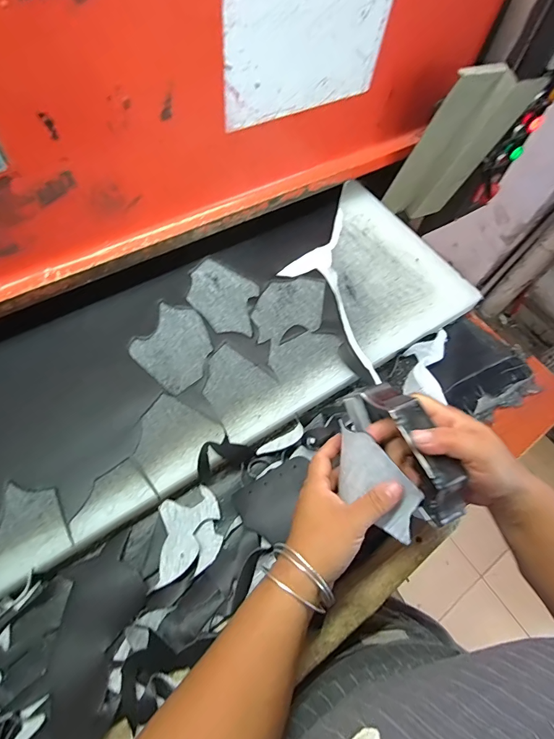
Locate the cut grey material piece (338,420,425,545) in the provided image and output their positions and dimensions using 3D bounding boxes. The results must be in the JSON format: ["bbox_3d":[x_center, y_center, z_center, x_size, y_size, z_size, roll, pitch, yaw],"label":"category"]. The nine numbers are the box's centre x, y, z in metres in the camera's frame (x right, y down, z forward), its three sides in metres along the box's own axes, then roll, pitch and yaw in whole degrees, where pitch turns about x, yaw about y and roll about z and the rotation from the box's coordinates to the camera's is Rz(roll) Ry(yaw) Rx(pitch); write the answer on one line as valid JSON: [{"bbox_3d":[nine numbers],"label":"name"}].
[{"bbox_3d":[0.090,0.107,0.357,0.111,0.059,0.019,51,26,9],"label":"cut grey material piece"}]

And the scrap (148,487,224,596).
[{"bbox_3d":[-0.098,0.183,0.428,0.067,0.014,0.097,-4,56,-6],"label":"scrap"}]

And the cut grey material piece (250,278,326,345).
[{"bbox_3d":[0.018,-0.092,0.571,0.098,0.004,0.126,10,62,-1],"label":"cut grey material piece"}]

